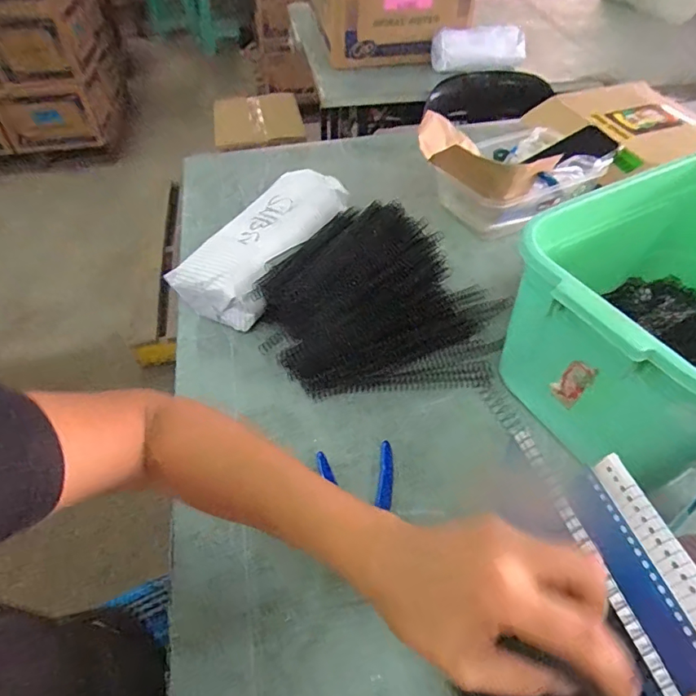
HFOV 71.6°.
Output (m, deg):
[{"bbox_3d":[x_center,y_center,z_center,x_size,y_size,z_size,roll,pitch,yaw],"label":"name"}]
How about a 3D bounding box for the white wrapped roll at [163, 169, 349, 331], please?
[{"bbox_3d":[-0.099,-0.137,0.648,0.117,0.091,0.267,22,53,19],"label":"white wrapped roll"}]

